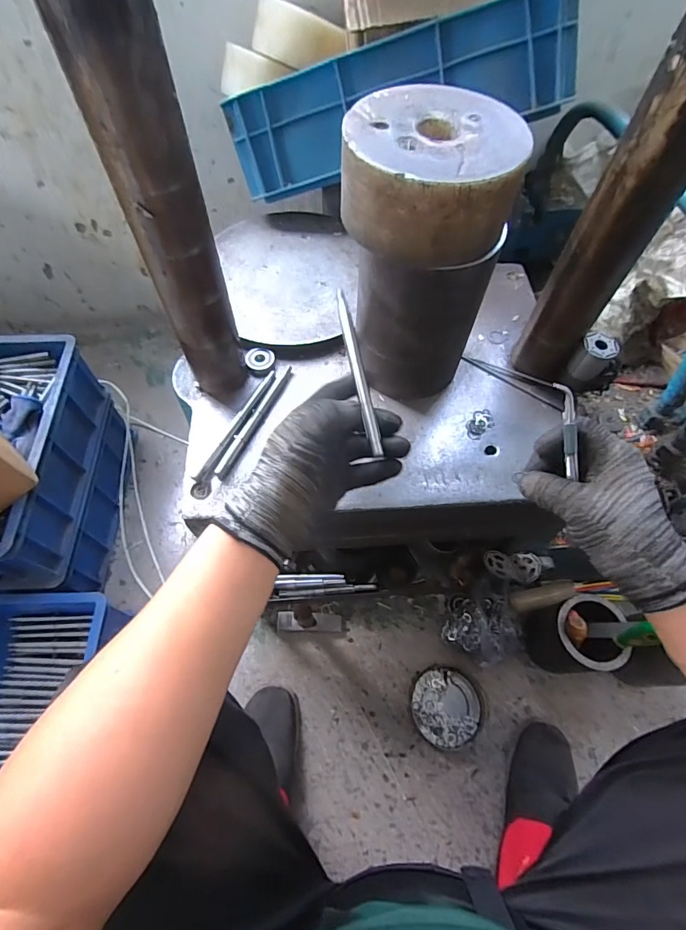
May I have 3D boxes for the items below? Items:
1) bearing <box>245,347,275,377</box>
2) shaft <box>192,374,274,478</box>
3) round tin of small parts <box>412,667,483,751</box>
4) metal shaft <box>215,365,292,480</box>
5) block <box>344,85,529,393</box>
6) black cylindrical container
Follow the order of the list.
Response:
[{"bbox_3d":[-0.102,-0.129,0.549,0.035,0.018,0.030,-3,62,-3],"label":"bearing"},{"bbox_3d":[-0.119,-0.048,0.505,0.014,0.010,0.161,23,63,11],"label":"shaft"},{"bbox_3d":[0.179,0.420,0.765,0.113,0.020,0.122,1,61,-1],"label":"round tin of small parts"},{"bbox_3d":[-0.100,-0.054,0.512,0.013,0.010,0.163,23,63,11],"label":"metal shaft"},{"bbox_3d":[0.074,-0.200,0.450,0.143,0.244,0.138,12,62,5],"label":"block"},{"bbox_3d":[0.387,0.292,0.750,0.098,0.165,0.106,1,61,-1],"label":"black cylindrical container"}]

